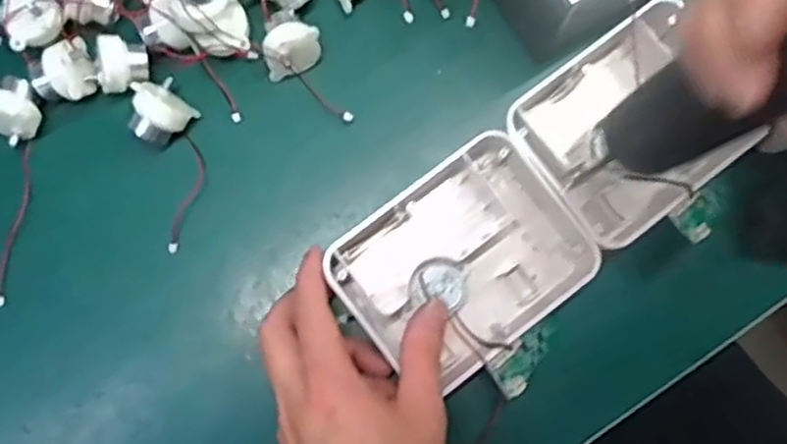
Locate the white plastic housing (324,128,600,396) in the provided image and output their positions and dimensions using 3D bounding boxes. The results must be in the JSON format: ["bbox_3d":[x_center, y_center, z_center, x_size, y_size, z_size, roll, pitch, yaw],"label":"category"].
[{"bbox_3d":[0.039,0.023,0.400,0.127,0.043,0.098,-38,81,-8],"label":"white plastic housing"}]

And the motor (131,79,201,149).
[{"bbox_3d":[-0.136,-0.064,0.415,0.029,0.032,0.035,42,81,8],"label":"motor"}]

